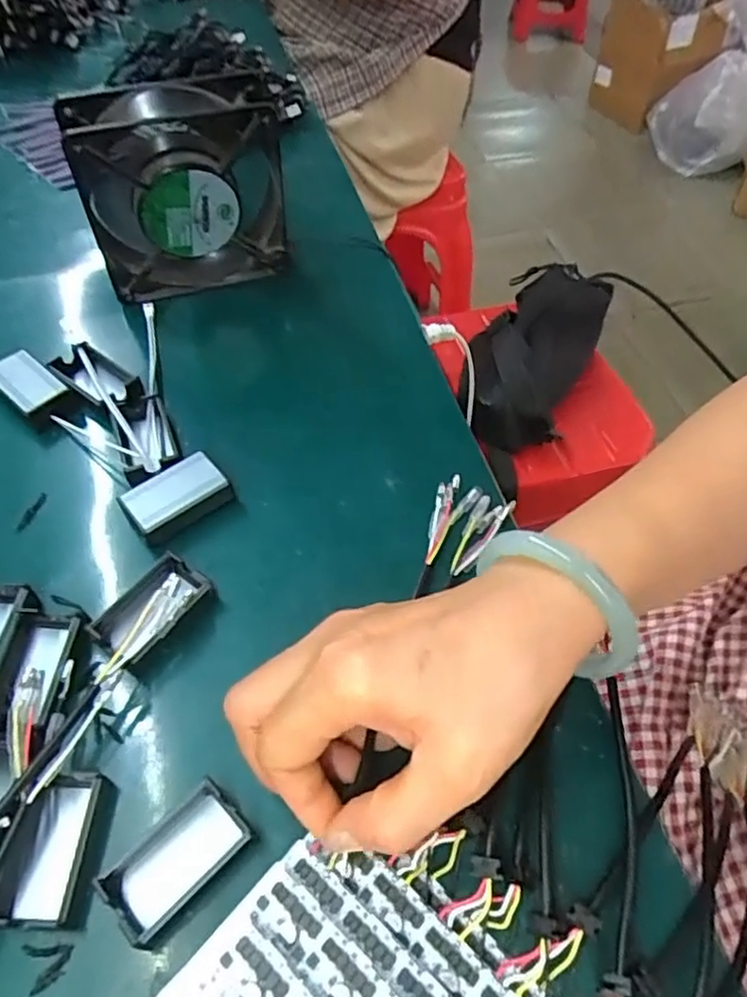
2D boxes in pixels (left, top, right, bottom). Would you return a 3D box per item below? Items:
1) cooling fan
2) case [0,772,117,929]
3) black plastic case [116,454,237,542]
[{"bbox_3d":[-0.119,-0.188,0.416,0.121,0.129,0.050,-13,53,-12],"label":"cooling fan"},{"bbox_3d":[-0.122,0.133,0.252,0.031,0.025,0.051,1,51,-1],"label":"case"},{"bbox_3d":[-0.103,-0.001,0.342,0.050,0.018,0.030,-34,59,-25],"label":"black plastic case"}]

